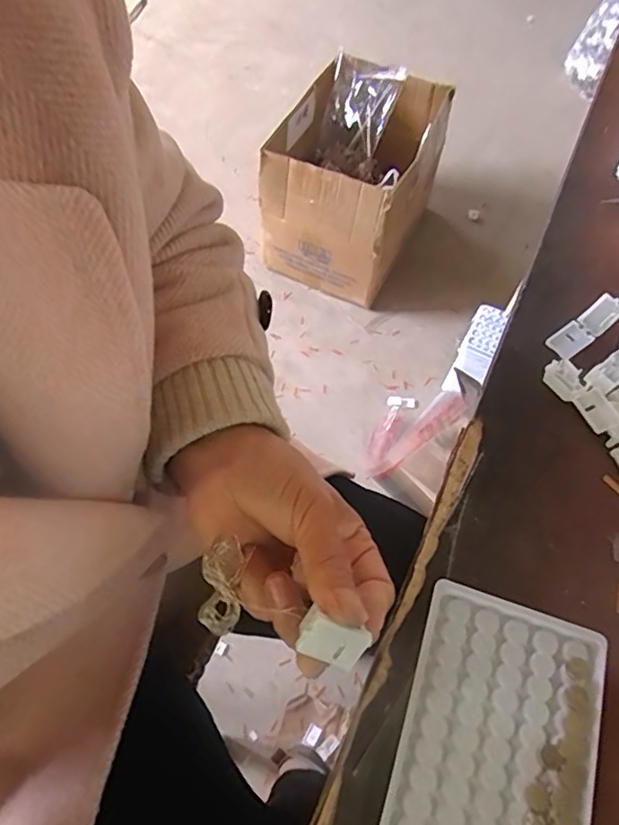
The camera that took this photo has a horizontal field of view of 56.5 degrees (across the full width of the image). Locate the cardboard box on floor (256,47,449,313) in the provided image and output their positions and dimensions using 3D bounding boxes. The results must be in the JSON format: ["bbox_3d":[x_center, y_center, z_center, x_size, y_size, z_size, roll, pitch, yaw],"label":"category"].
[{"bbox_3d":[0.096,-0.502,1.251,0.307,0.272,0.389,19,64,8],"label":"cardboard box on floor"}]

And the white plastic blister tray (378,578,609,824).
[{"bbox_3d":[0.096,0.162,0.288,0.096,0.006,0.129,18,63,7],"label":"white plastic blister tray"}]

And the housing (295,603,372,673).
[{"bbox_3d":[0.010,0.095,0.239,0.029,0.006,0.019,33,101,-18],"label":"housing"}]

